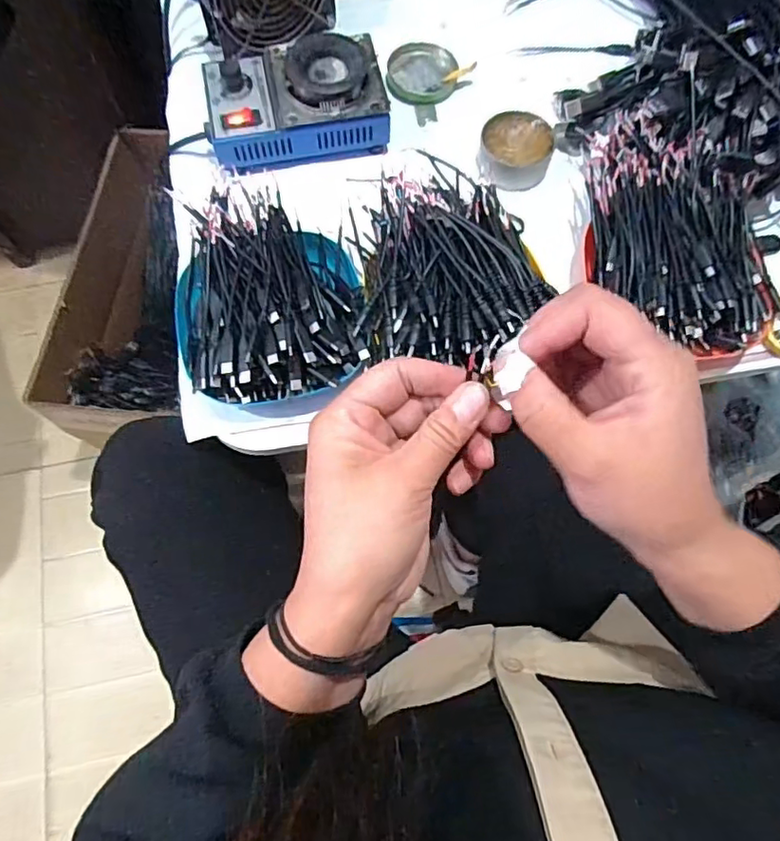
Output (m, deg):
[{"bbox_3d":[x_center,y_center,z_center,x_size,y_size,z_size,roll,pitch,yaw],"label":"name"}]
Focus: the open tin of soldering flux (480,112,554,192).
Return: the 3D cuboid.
[{"bbox_3d":[0.110,-0.234,0.515,0.059,0.027,0.066,7,72,1],"label":"open tin of soldering flux"}]

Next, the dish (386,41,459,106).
[{"bbox_3d":[0.030,-0.327,0.553,0.064,0.013,0.059,1,72,-1],"label":"dish"}]

